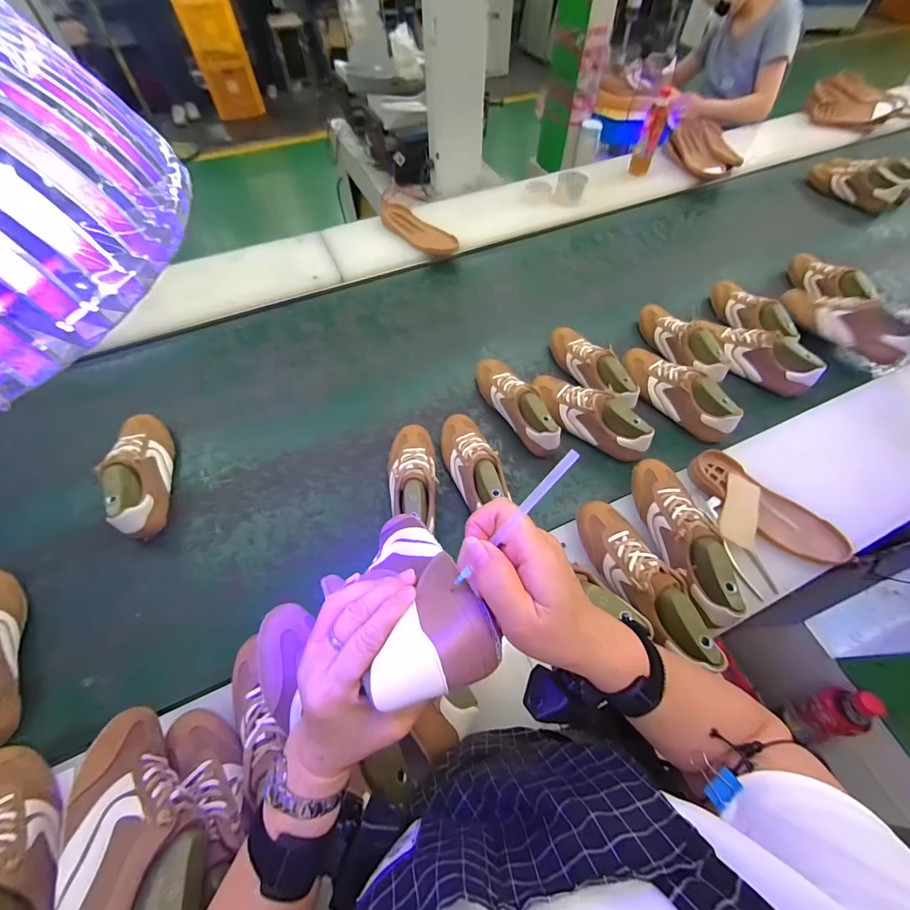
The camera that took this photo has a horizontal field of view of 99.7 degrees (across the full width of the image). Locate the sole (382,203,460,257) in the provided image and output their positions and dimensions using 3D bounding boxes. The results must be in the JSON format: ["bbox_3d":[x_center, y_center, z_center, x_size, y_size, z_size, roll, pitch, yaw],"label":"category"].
[{"bbox_3d":[-0.113,-0.659,1.128,0.275,0.028,0.077,38,100,13],"label":"sole"}]

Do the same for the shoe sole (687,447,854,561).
[{"bbox_3d":[0.536,0.090,0.672,0.259,0.034,0.092,38,62,20],"label":"shoe sole"}]

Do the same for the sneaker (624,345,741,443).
[{"bbox_3d":[0.483,-0.149,0.838,0.078,0.092,0.281,-27,65,-15],"label":"sneaker"}]

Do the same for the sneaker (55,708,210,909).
[{"bbox_3d":[-0.312,0.374,0.380,0.097,0.087,0.269,-34,44,-18],"label":"sneaker"}]

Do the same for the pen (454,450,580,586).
[{"bbox_3d":[0.035,0.042,0.236,0.007,0.004,0.116,46,113,21],"label":"pen"}]

